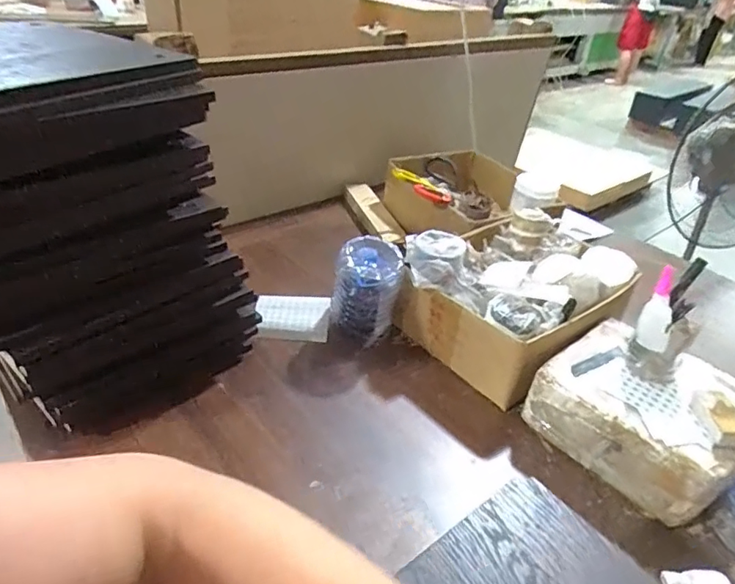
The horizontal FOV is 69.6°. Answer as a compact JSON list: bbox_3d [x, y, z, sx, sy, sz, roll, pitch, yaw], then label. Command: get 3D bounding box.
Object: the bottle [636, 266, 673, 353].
[{"bbox_3d":[0.352,0.021,0.640,0.027,0.102,0.032,9,10,4],"label":"bottle"}]

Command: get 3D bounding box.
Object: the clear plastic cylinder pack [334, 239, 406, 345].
[{"bbox_3d":[0.000,-0.001,0.822,0.099,0.146,0.078,8,37,3],"label":"clear plastic cylinder pack"}]

